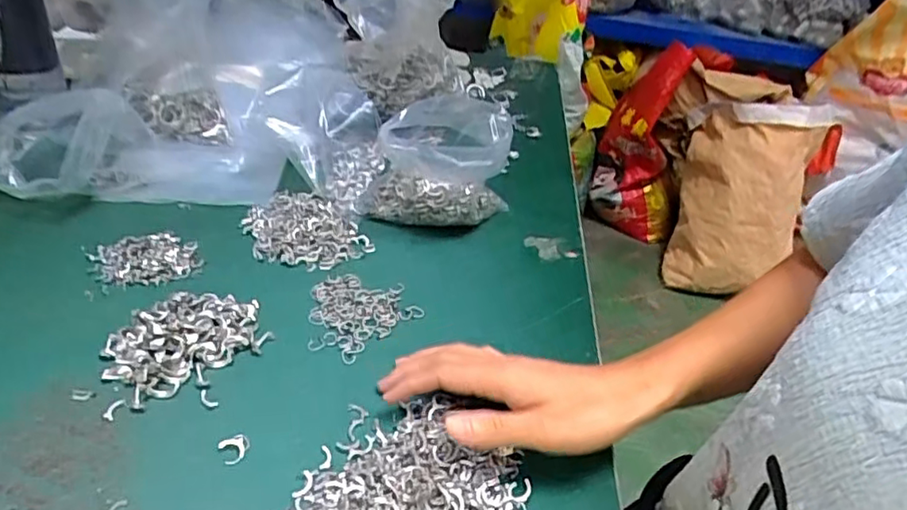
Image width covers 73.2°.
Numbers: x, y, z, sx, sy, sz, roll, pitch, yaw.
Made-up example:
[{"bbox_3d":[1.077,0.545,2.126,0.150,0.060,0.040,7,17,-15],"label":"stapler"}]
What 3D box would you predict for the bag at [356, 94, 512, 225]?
[{"bbox_3d":[-0.014,-0.075,0.526,0.128,0.103,0.079,1,37,-7],"label":"bag"}]

